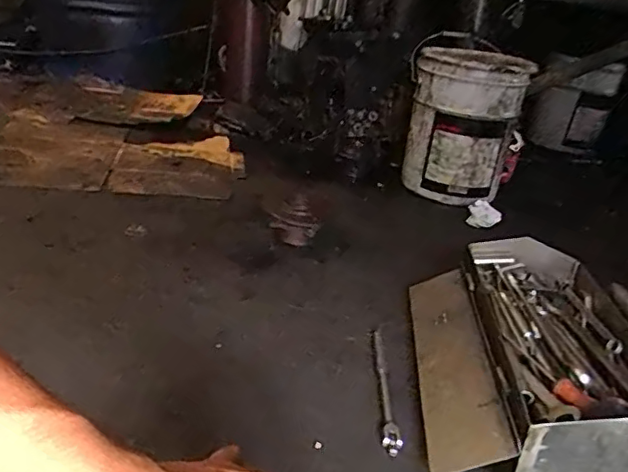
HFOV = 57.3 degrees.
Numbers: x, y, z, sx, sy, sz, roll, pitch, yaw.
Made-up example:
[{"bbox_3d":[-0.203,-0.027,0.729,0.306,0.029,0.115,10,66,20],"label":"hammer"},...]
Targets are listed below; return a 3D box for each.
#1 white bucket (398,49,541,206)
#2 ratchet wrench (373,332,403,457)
[{"bbox_3d":[0.421,-0.328,1.633,0.288,0.364,0.323,15,26,15],"label":"white bucket"},{"bbox_3d":[0.102,0.211,0.818,0.023,0.027,0.250,8,25,0],"label":"ratchet wrench"}]

